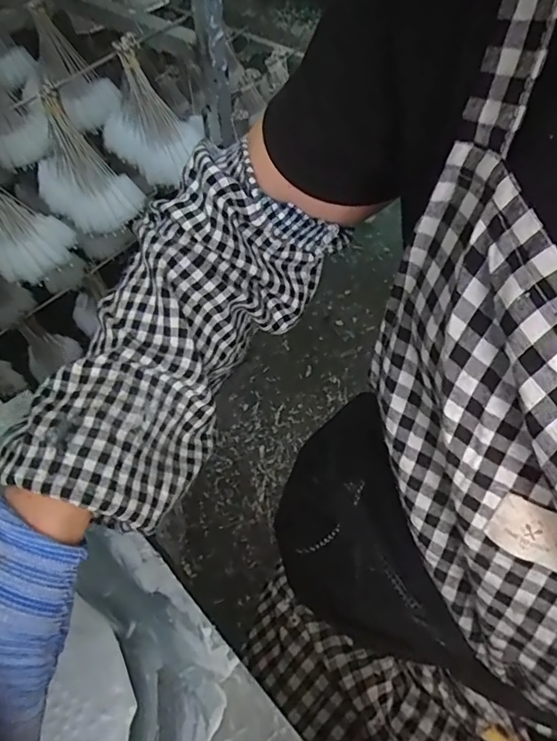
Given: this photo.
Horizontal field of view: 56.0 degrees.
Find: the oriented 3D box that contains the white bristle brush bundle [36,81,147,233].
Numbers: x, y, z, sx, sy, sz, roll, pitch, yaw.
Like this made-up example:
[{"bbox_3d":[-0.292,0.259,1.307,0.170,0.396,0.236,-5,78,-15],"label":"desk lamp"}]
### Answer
[{"bbox_3d":[-0.313,-0.331,0.804,0.189,0.182,0.100,37,63,24],"label":"white bristle brush bundle"}]

